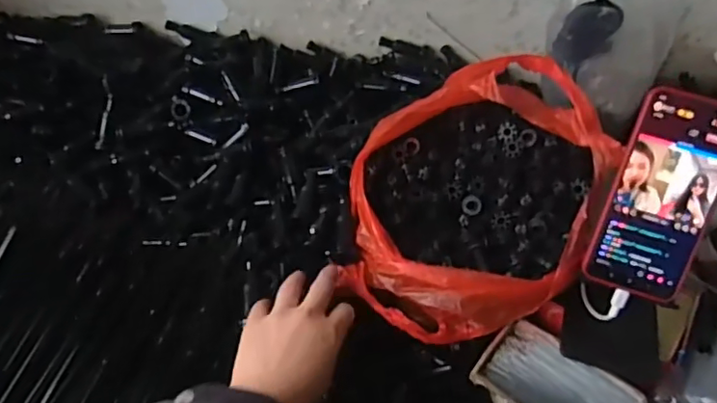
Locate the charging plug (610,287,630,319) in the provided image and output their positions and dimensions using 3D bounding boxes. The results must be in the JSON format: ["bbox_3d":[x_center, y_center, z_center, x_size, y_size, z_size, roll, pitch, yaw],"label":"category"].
[{"bbox_3d":[0.218,0.086,0.483,0.011,0.028,0.006,17,23,14],"label":"charging plug"}]

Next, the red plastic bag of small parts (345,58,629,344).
[{"bbox_3d":[0.097,-0.001,0.529,0.240,0.152,0.212,-12,46,-15],"label":"red plastic bag of small parts"}]

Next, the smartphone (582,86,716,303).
[{"bbox_3d":[0.244,-0.004,0.460,0.078,0.164,0.006,17,13,10],"label":"smartphone"}]

